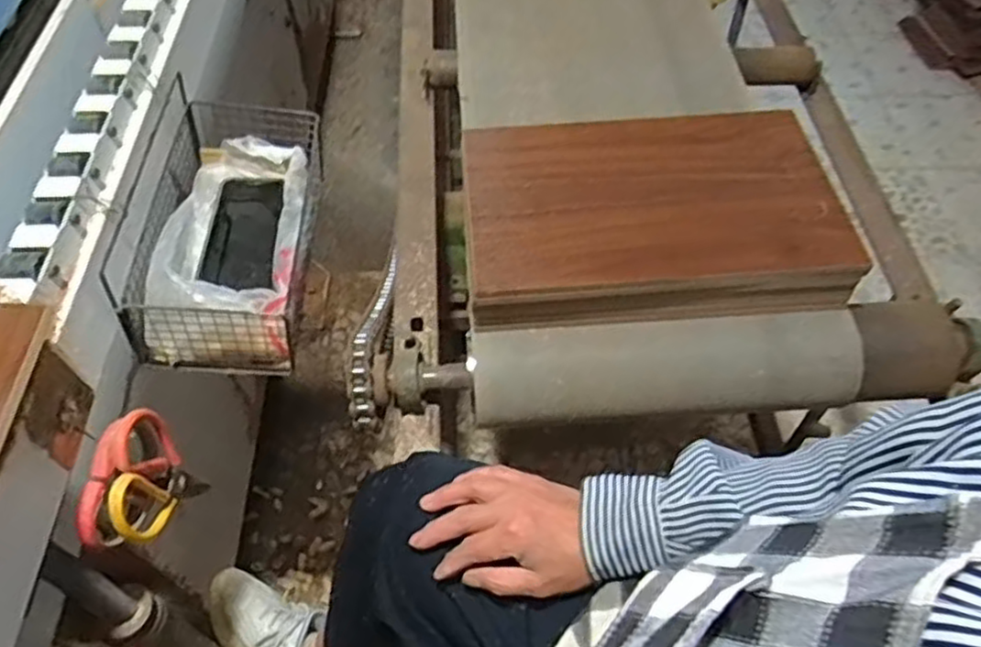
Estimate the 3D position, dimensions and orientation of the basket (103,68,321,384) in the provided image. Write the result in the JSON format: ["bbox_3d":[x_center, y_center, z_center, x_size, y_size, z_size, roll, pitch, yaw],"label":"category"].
[{"bbox_3d":[-0.243,-0.099,0.670,0.135,0.118,0.265,0,54,-3],"label":"basket"}]

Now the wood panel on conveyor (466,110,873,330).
[{"bbox_3d":[0.171,-0.124,0.784,0.387,0.061,0.249,-3,54,-5],"label":"wood panel on conveyor"}]

